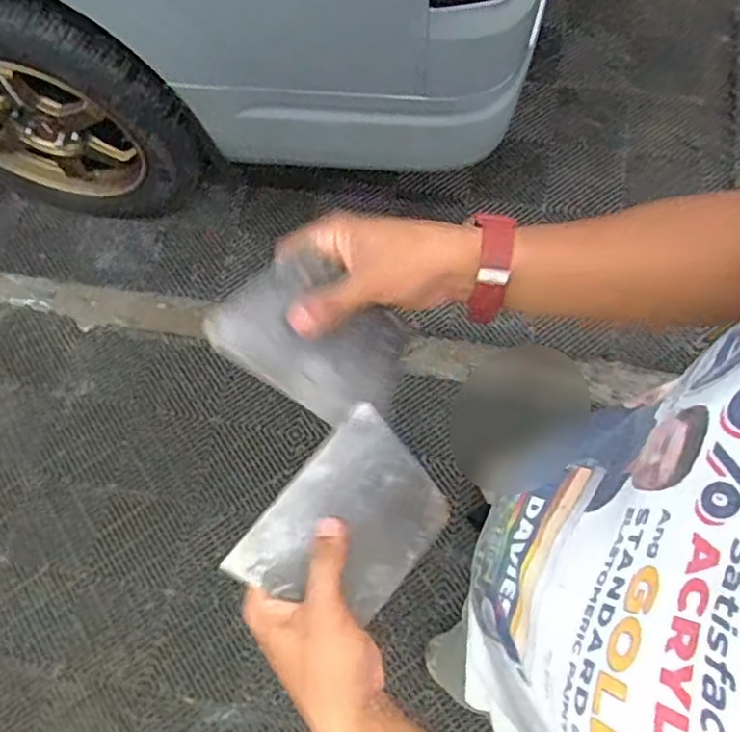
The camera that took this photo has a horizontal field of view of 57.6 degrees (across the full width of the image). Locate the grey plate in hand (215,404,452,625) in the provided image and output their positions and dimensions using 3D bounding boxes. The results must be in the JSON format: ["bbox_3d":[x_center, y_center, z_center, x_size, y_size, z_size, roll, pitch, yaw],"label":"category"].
[{"bbox_3d":[-0.014,0.110,0.462,0.100,0.005,0.139,41,76,3],"label":"grey plate in hand"}]

